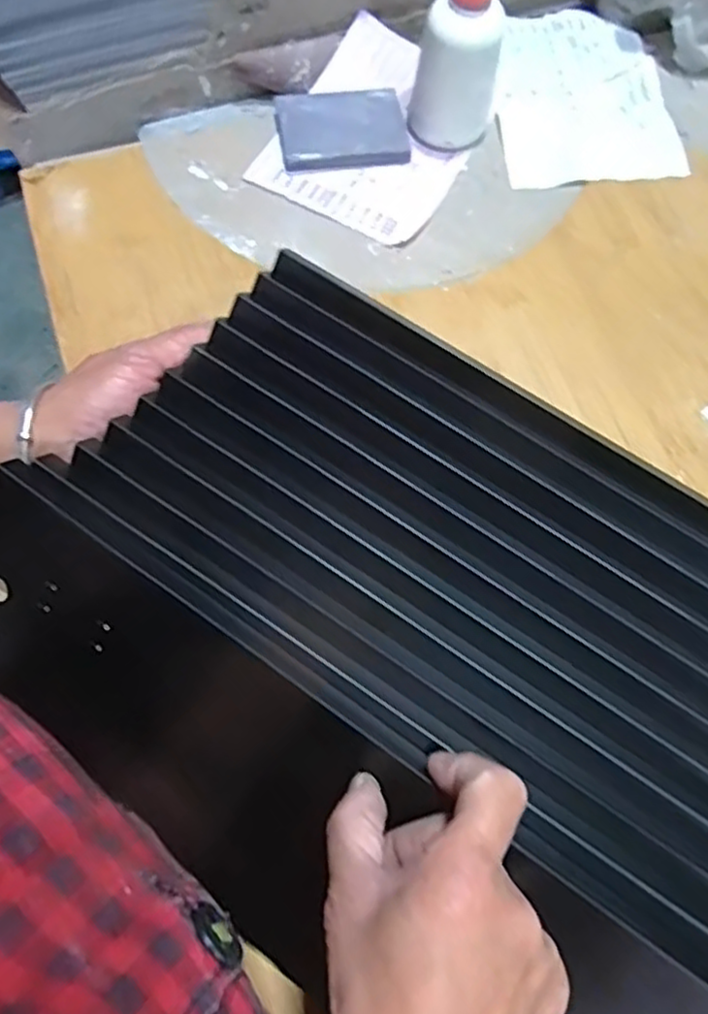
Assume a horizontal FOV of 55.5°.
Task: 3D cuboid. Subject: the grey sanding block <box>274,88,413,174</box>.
[{"bbox_3d":[-0.010,-0.302,0.538,0.100,0.012,0.078,-10,71,-4],"label":"grey sanding block"}]

